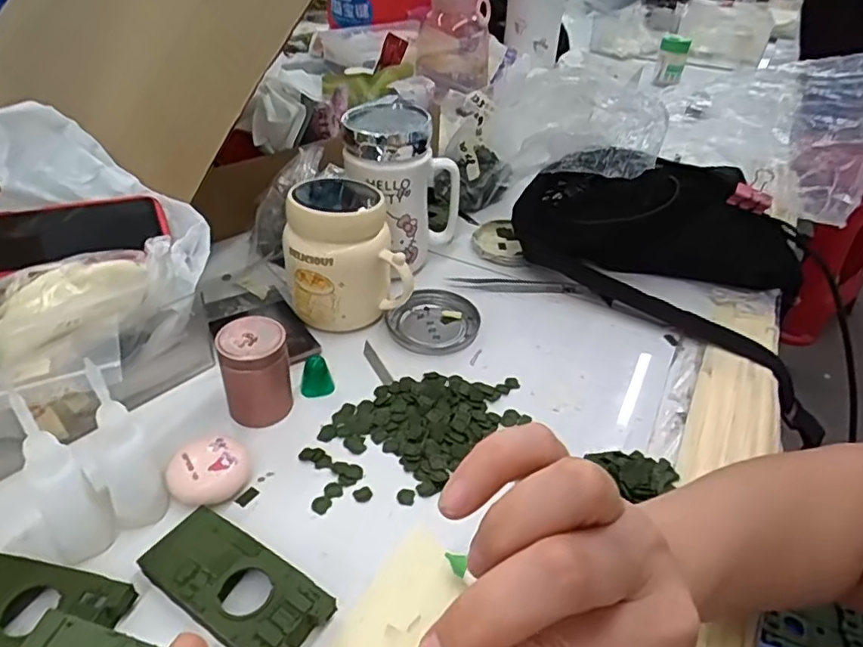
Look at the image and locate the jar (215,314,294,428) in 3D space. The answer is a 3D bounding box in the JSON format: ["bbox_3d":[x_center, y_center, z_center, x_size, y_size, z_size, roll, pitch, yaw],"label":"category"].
[{"bbox_3d":[-0.120,0.034,0.417,0.044,0.068,0.037,-13,41,-18],"label":"jar"}]

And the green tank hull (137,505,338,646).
[{"bbox_3d":[-0.105,0.141,0.323,0.103,0.020,0.048,25,44,27],"label":"green tank hull"}]

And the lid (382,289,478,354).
[{"bbox_3d":[0.002,-0.003,0.522,0.075,0.010,0.078,1,38,-1],"label":"lid"}]

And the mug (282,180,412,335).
[{"bbox_3d":[-0.074,-0.062,0.505,0.093,0.113,0.099,-8,39,-12],"label":"mug"}]

